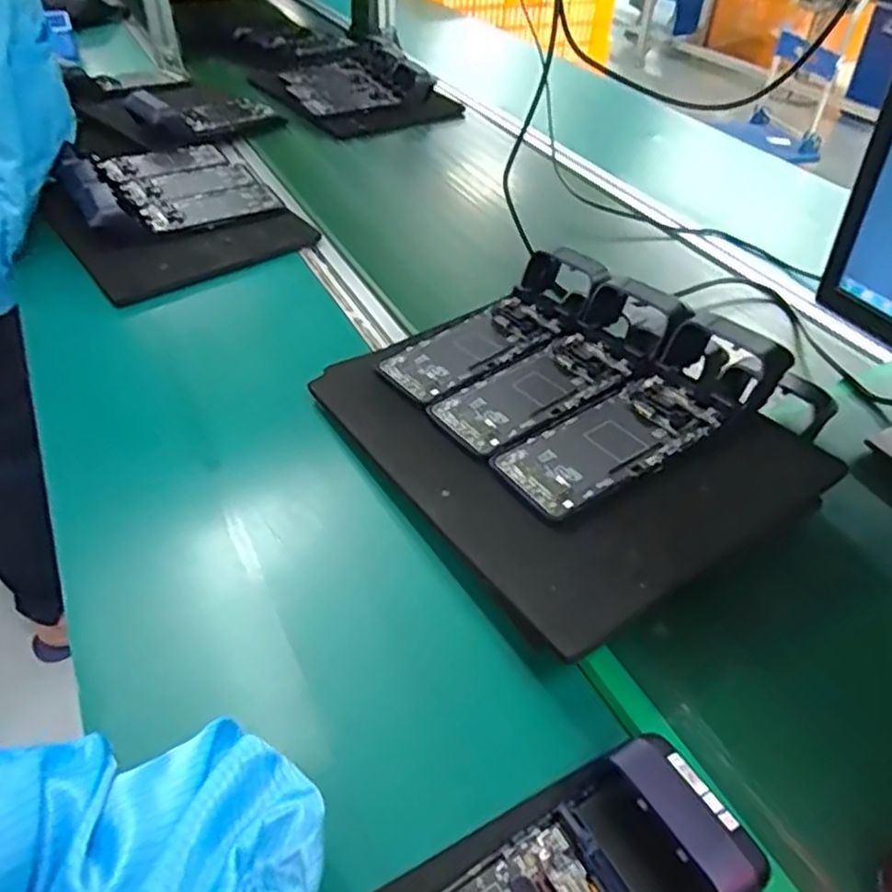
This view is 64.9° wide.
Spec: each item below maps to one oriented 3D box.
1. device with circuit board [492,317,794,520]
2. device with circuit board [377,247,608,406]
[{"bbox_3d":[0.149,-0.028,0.506,0.237,0.067,0.082,-22,48,-24],"label":"device with circuit board"},{"bbox_3d":[0.042,-0.111,0.611,0.215,0.048,0.085,-31,46,-20],"label":"device with circuit board"}]

